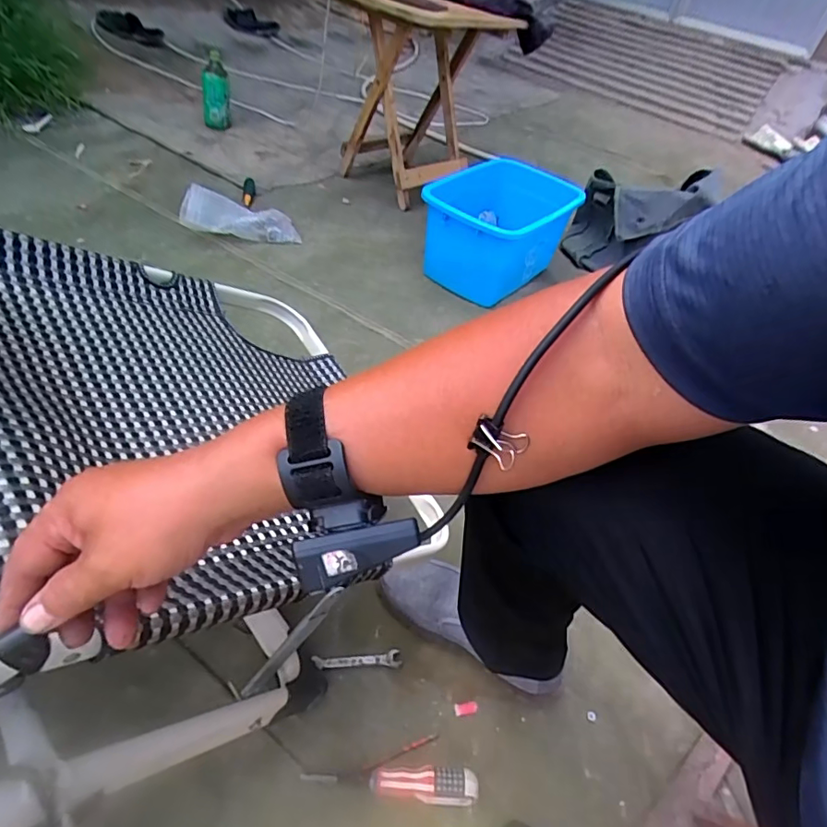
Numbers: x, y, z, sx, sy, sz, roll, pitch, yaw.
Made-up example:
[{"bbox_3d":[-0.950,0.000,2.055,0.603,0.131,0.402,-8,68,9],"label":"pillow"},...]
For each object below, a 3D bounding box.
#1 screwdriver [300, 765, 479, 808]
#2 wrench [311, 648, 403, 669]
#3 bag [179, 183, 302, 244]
[{"bbox_3d":[-0.023,0.397,0.566,0.183,0.026,0.032,2,47,3],"label":"screwdriver"},{"bbox_3d":[-0.070,0.309,0.661,0.109,0.005,0.020,3,46,-14],"label":"wrench"},{"bbox_3d":[-0.426,-0.485,1.309,0.272,0.081,0.074,8,43,-23],"label":"bag"}]

